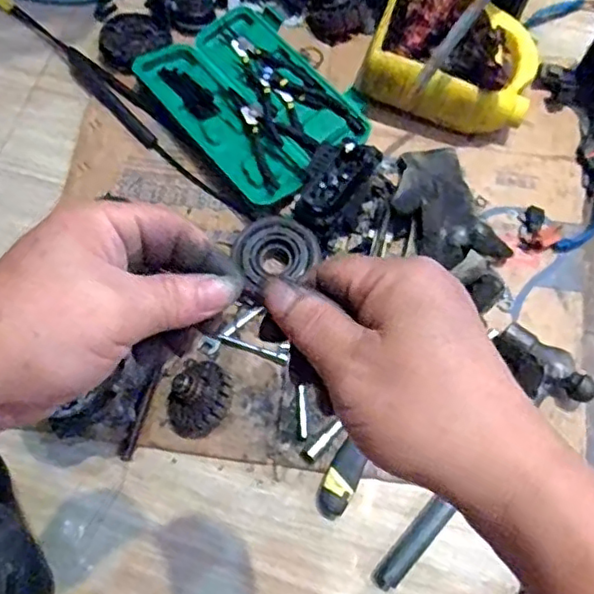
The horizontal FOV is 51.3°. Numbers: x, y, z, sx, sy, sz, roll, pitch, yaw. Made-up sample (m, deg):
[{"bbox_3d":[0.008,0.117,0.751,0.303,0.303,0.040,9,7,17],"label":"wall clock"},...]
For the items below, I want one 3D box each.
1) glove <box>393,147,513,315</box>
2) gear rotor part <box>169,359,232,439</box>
[{"bbox_3d":[0.194,-0.092,0.792,0.123,0.056,0.234,-21,72,-6],"label":"glove"},{"bbox_3d":[-0.116,0.118,0.723,0.072,0.057,0.088,12,71,5],"label":"gear rotor part"}]

